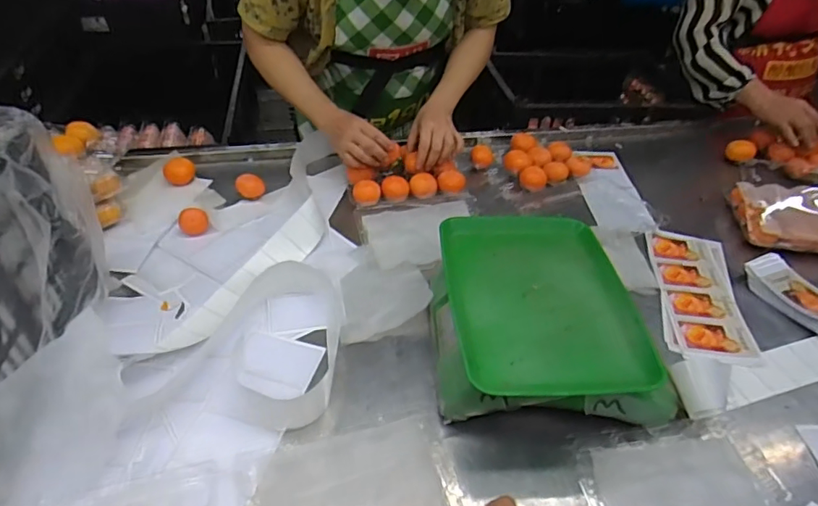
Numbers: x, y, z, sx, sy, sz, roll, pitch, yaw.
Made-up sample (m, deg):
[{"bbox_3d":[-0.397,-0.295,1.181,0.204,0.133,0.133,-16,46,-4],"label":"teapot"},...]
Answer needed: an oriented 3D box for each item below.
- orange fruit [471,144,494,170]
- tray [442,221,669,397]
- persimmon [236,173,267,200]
[{"bbox_3d":[0.148,-0.193,1.057,0.044,0.034,0.045,7,41,5],"label":"orange fruit"},{"bbox_3d":[0.159,0.051,0.648,0.220,0.027,0.265,-1,41,-4],"label":"tray"},{"bbox_3d":[-0.290,-0.120,0.962,0.049,0.037,0.047,-13,44,-17],"label":"persimmon"}]

